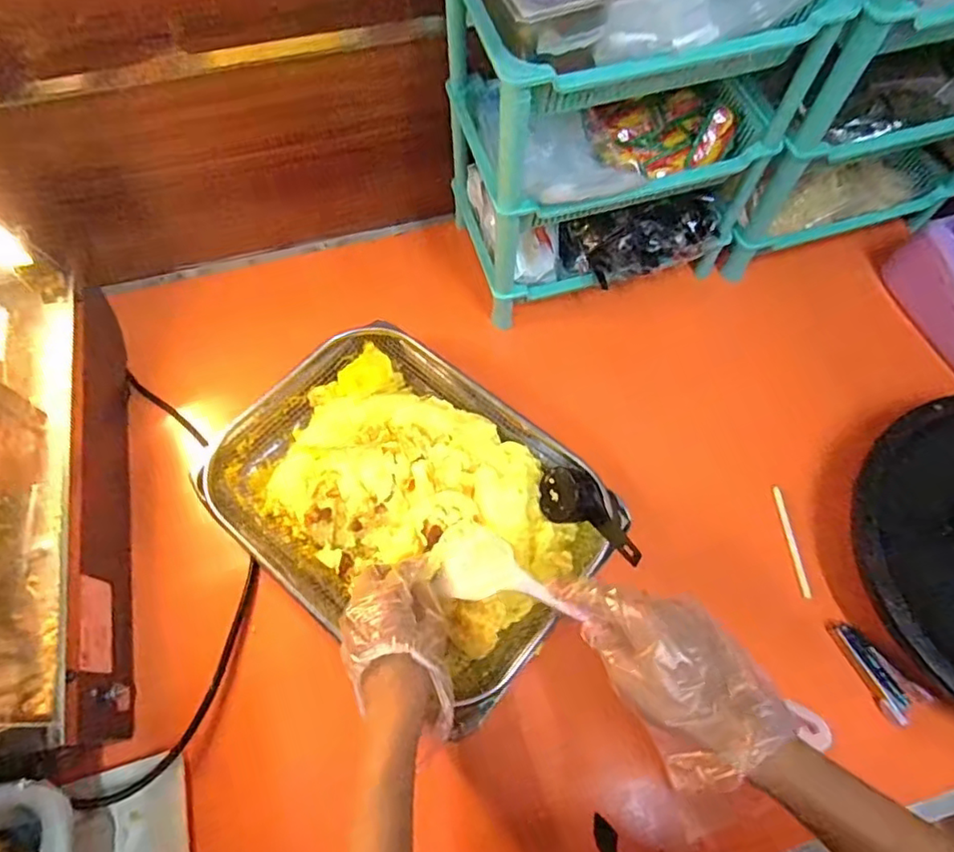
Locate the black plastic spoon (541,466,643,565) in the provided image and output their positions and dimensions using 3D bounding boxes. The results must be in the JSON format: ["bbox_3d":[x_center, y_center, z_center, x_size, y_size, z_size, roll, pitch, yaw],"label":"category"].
[{"bbox_3d":[0.109,0.083,0.559,0.050,0.036,0.120,-37,53,-16],"label":"black plastic spoon"}]

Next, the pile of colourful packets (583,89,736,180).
[{"bbox_3d":[0.197,-0.310,0.638,0.139,0.047,0.082,-22,67,-10],"label":"pile of colourful packets"}]

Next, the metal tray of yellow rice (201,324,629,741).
[{"bbox_3d":[-0.073,0.071,0.606,0.367,0.067,0.269,37,70,16],"label":"metal tray of yellow rice"}]

